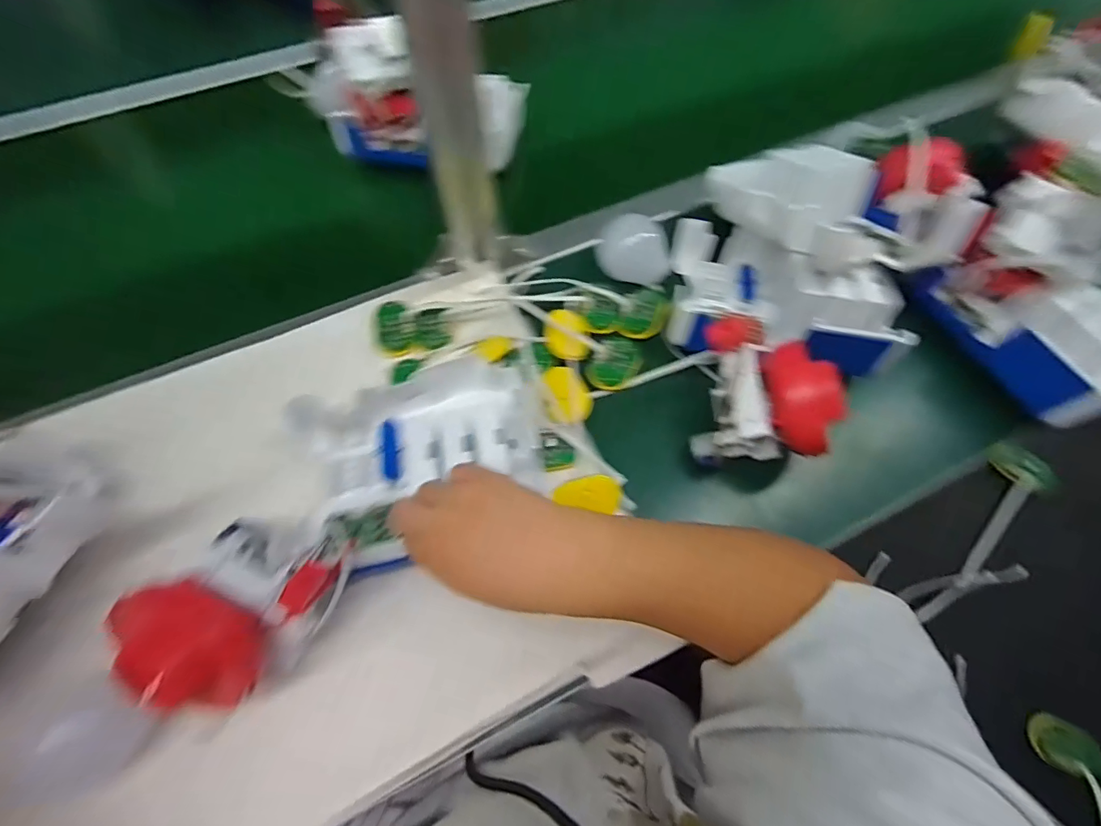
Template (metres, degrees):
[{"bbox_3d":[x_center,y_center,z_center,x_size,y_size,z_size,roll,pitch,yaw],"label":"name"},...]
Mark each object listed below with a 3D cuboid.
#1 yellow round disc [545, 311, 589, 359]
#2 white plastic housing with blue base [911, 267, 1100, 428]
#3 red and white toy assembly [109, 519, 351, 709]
[{"bbox_3d":[0.015,-0.071,0.418,0.038,0.011,0.049,2,65,1],"label":"yellow round disc"},{"bbox_3d":[0.417,-0.075,0.407,0.103,0.061,0.166,-21,67,-9],"label":"white plastic housing with blue base"},{"bbox_3d":[-0.191,0.123,0.291,0.098,0.060,0.100,0,65,0],"label":"red and white toy assembly"}]

